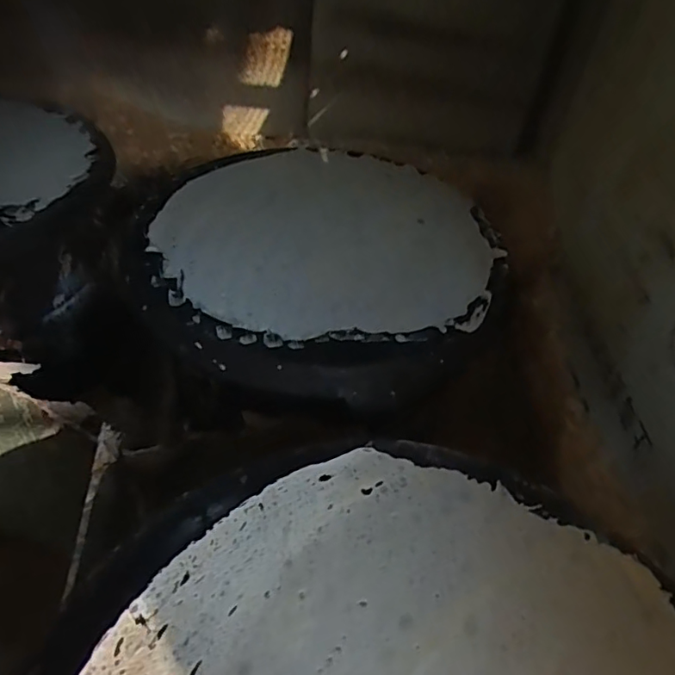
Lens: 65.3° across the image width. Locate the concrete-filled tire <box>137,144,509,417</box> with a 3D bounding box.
[{"bbox_3d":[-0.025,-0.123,0.839,0.548,0.127,0.519,3,45,-3],"label":"concrete-filled tire"}]

